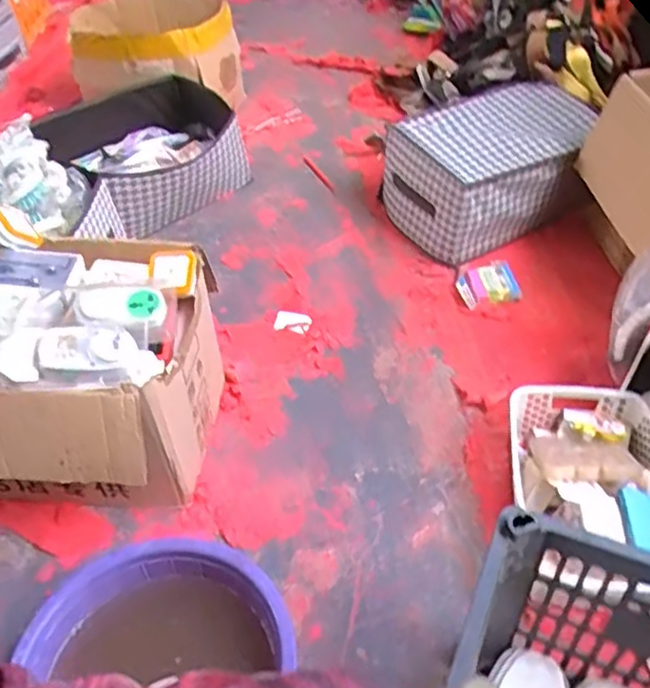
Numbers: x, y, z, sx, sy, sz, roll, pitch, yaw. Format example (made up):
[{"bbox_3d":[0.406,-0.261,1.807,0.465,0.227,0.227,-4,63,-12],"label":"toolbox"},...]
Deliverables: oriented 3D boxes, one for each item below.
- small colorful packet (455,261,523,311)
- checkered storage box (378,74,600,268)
[{"bbox_3d":[0.305,-0.113,1.251,0.118,0.024,0.101,-14,44,-10],"label":"small colorful packet"},{"bbox_3d":[0.335,-0.360,1.381,0.406,0.195,0.296,-29,49,-24],"label":"checkered storage box"}]

